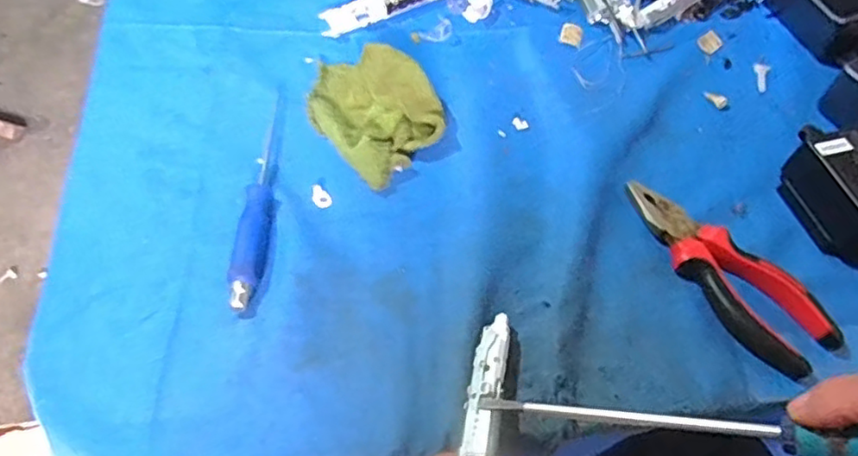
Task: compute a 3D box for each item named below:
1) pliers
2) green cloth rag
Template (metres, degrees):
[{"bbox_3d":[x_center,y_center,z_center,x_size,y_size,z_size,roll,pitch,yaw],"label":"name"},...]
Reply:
[{"bbox_3d":[0.192,0.024,0.416,0.052,0.018,0.156,-29,62,-21],"label":"pliers"},{"bbox_3d":[-0.045,-0.097,0.483,0.082,0.032,0.124,-29,62,-21],"label":"green cloth rag"}]

